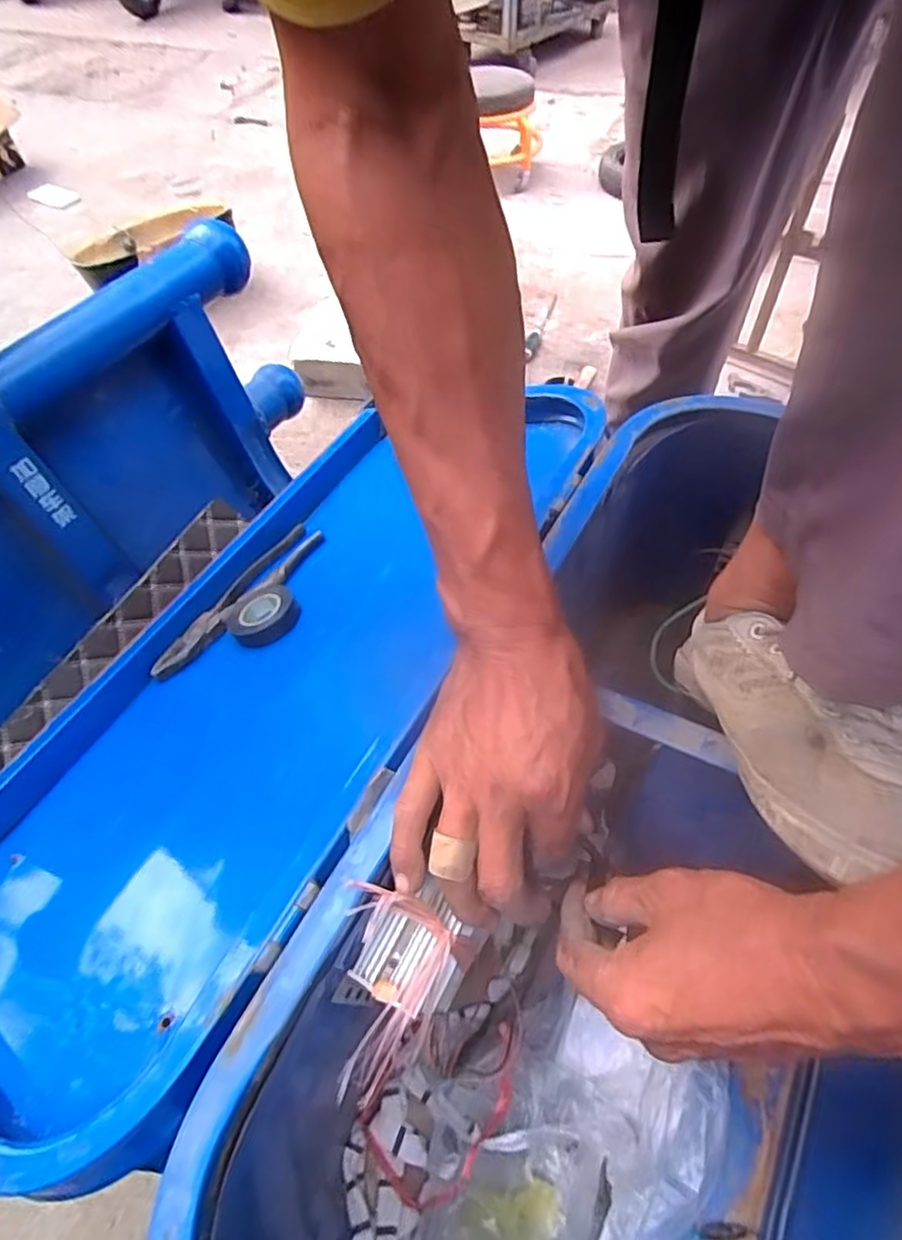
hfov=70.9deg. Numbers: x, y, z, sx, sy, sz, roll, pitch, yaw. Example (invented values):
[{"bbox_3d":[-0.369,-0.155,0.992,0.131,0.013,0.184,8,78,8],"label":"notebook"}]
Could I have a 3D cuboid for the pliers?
[{"bbox_3d":[-0.198,-0.022,0.590,0.047,0.020,0.195,34,64,23],"label":"pliers"}]

